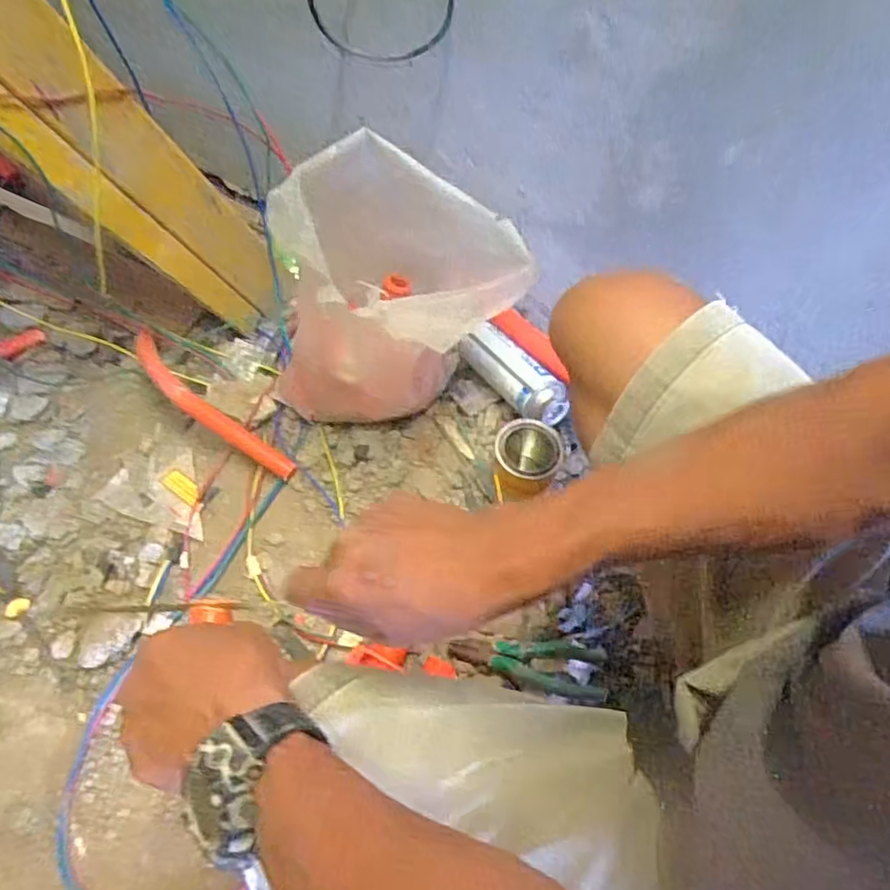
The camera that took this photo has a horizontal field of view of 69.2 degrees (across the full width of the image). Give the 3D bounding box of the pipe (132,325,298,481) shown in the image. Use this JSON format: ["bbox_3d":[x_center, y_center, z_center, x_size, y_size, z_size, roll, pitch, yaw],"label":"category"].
[{"bbox_3d":[-0.332,-0.052,0.881,0.315,0.060,0.055,38,66,18],"label":"pipe"}]

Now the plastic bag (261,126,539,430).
[{"bbox_3d":[-0.052,-0.167,0.753,0.272,0.315,0.219,8,61,3],"label":"plastic bag"}]

